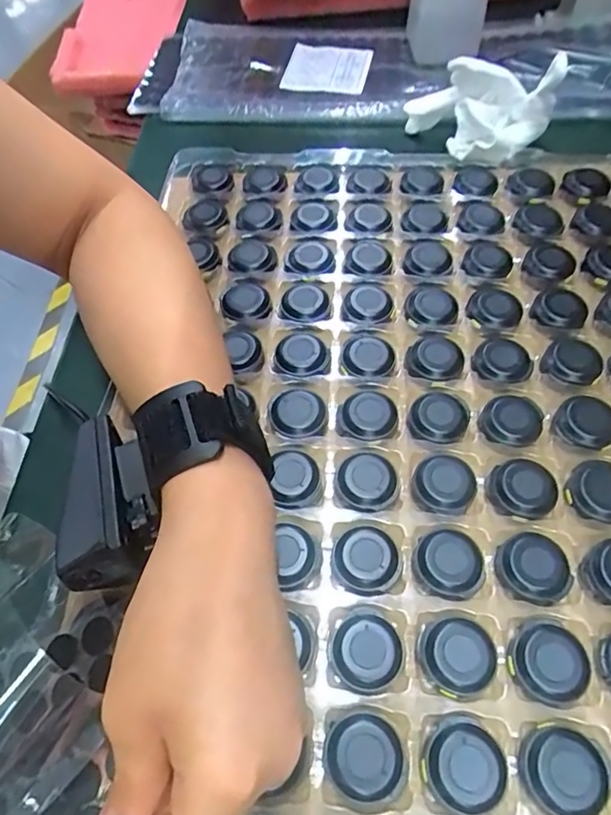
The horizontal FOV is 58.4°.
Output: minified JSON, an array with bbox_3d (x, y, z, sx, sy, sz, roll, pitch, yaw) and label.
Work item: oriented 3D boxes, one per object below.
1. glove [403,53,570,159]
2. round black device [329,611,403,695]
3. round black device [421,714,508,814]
[{"bbox_3d":[0.121,-0.217,0.378,0.097,0.064,0.043,13,57,10],"label":"glove"},{"bbox_3d":[0.025,0.098,0.220,0.028,0.004,0.028,0,56,1],"label":"round black device"},{"bbox_3d":[0.058,0.130,0.198,0.029,0.005,0.029,0,56,1],"label":"round black device"}]

